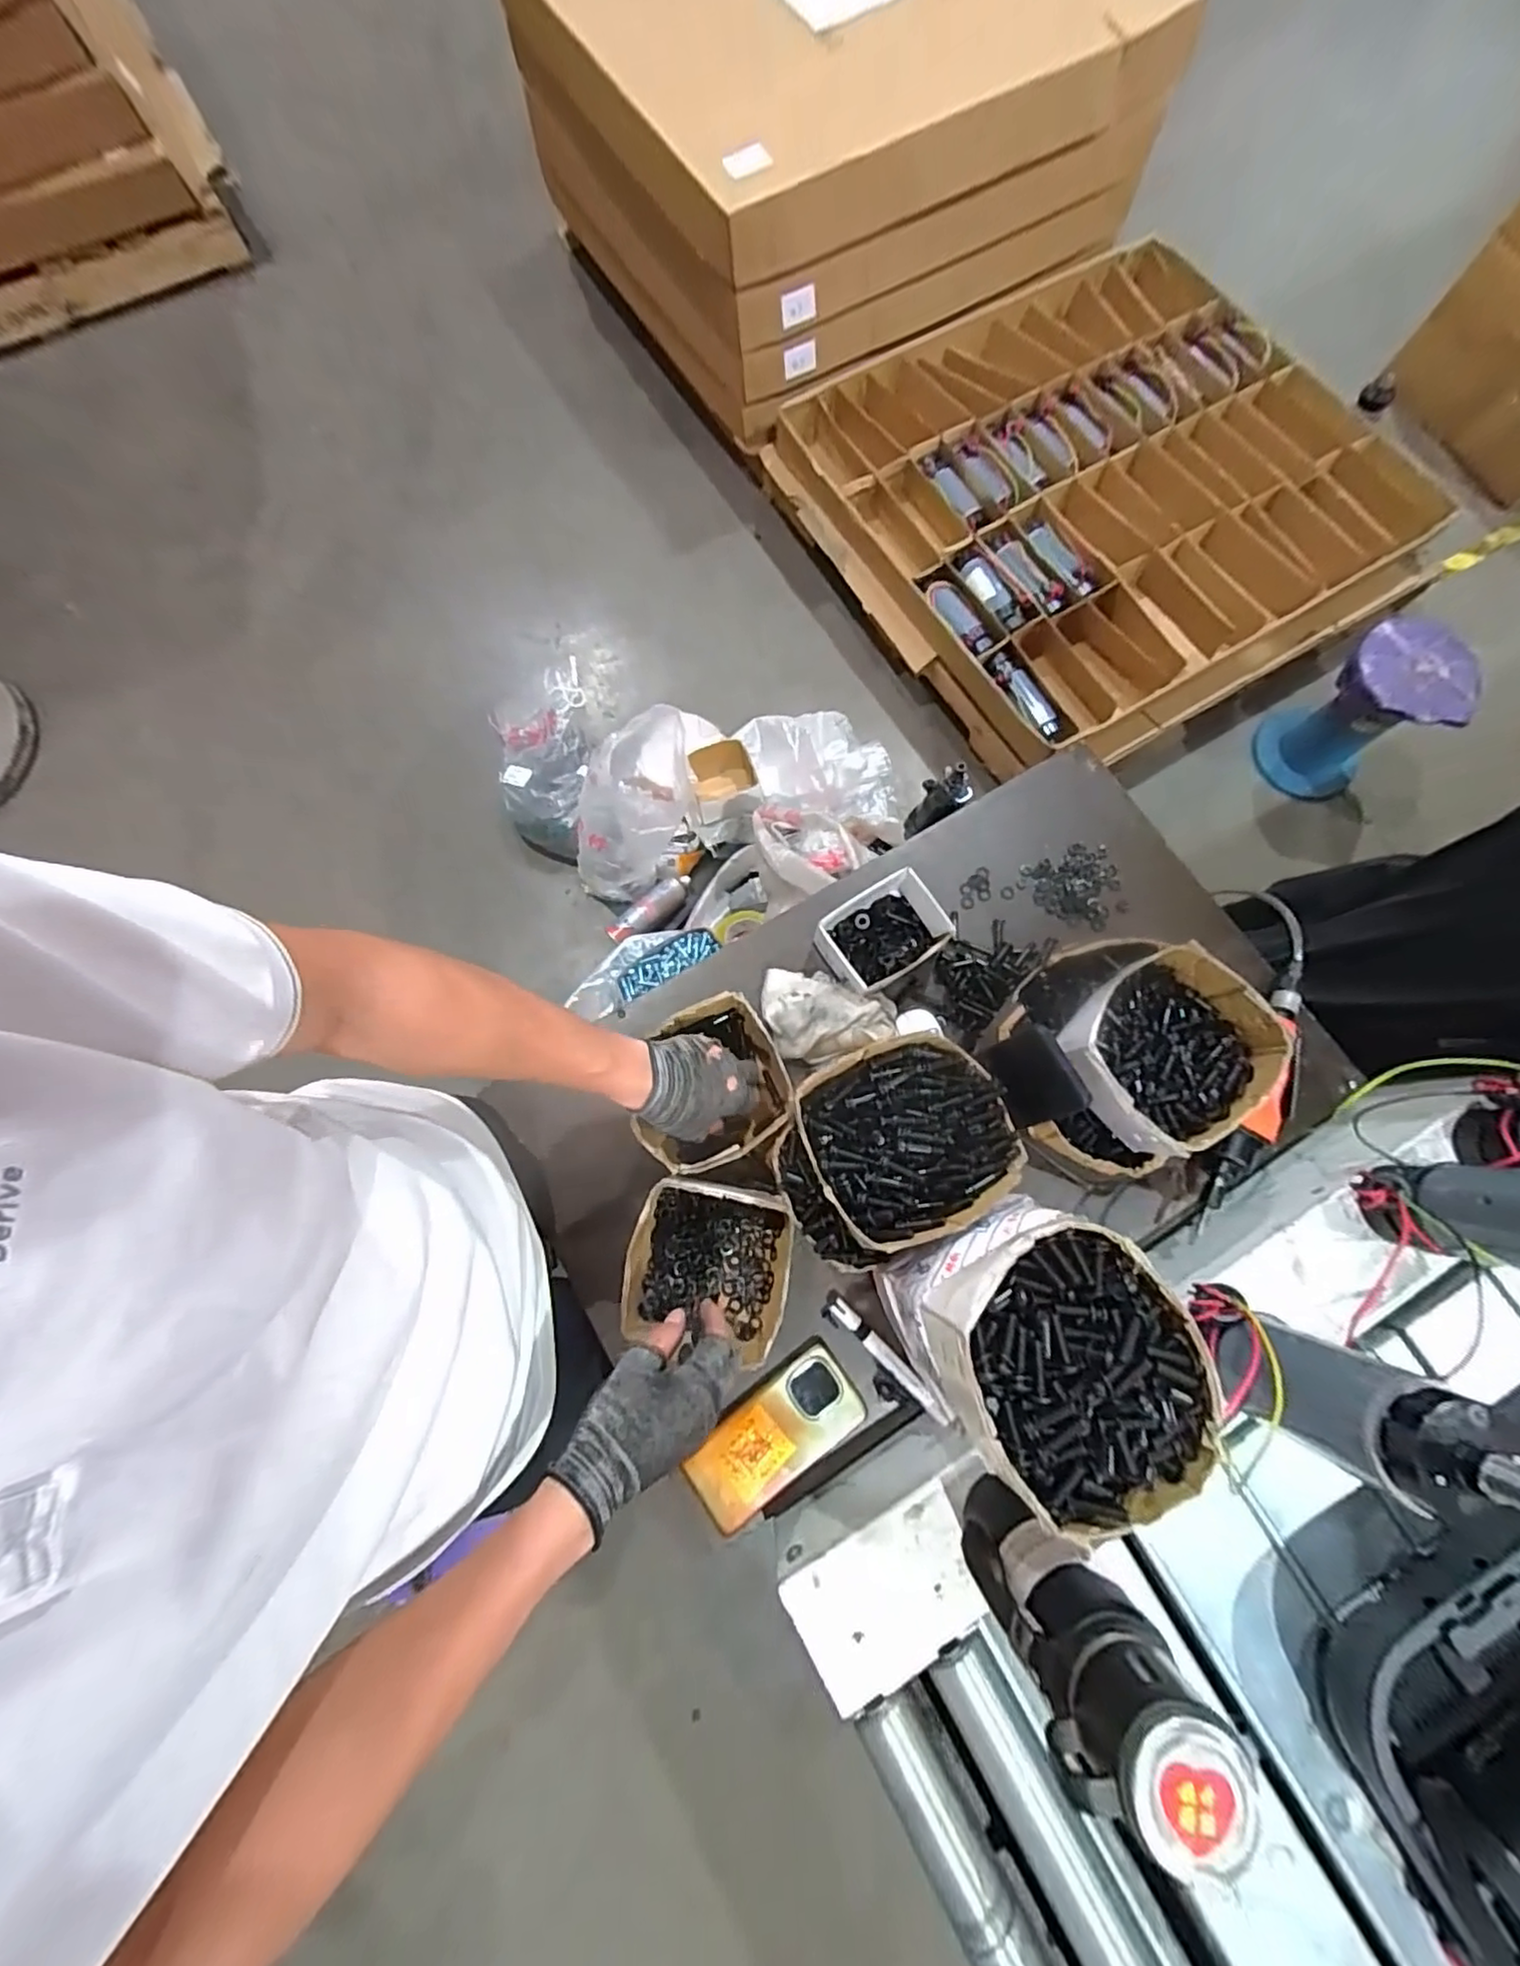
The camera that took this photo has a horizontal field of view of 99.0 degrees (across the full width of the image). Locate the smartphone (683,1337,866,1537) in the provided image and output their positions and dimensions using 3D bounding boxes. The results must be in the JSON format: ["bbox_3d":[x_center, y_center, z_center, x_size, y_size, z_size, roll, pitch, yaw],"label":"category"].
[{"bbox_3d":[0.013,0.415,0.593,0.167,0.017,0.085,-37,79,-8],"label":"smartphone"}]

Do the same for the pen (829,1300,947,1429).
[{"bbox_3d":[0.120,0.351,0.606,0.137,0.011,0.017,43,80,10],"label":"pen"}]

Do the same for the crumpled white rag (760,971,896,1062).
[{"bbox_3d":[0.072,0.034,0.673,0.134,0.046,0.093,0,76,0],"label":"crumpled white rag"}]

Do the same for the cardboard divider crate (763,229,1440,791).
[{"bbox_3d":[0.757,-1.092,1.482,1.169,0.203,1.090,-27,78,-6],"label":"cardboard divider crate"}]

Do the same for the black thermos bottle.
[{"bbox_3d":[0.195,0.404,0.405,0.078,0.221,0.078,-42,80,-9],"label":"black thermos bottle"}]

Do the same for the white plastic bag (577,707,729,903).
[{"bbox_3d":[-0.225,-0.337,1.271,0.216,0.282,0.331,34,79,8],"label":"white plastic bag"}]

